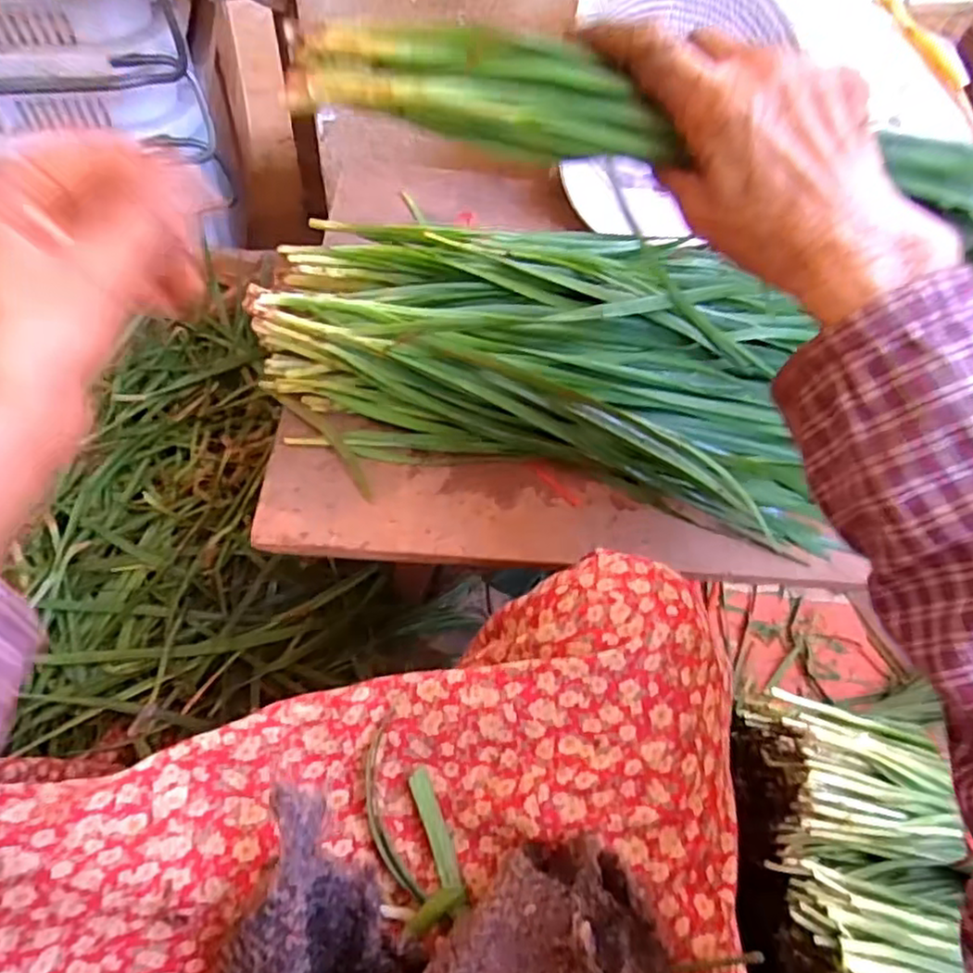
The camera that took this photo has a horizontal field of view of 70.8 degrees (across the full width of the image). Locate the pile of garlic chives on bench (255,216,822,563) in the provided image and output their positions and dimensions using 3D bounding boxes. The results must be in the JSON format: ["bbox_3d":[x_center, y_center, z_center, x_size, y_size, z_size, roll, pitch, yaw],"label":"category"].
[{"bbox_3d":[0.044,-0.095,0.489,0.375,0.100,0.201,5,58,0],"label":"pile of garlic chives on bench"}]

